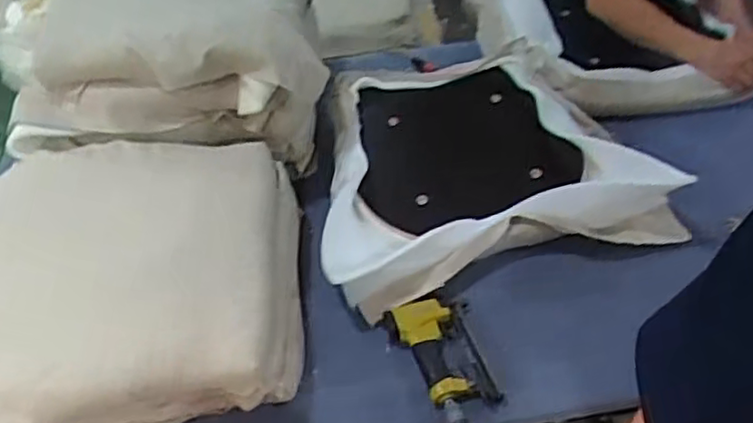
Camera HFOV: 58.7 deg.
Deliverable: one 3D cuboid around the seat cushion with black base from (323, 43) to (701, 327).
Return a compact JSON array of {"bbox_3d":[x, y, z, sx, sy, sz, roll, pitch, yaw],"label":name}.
[{"bbox_3d":[0.168,-0.120,1.286,0.622,0.102,0.572,-14,46,-8],"label":"seat cushion with black base"}]

